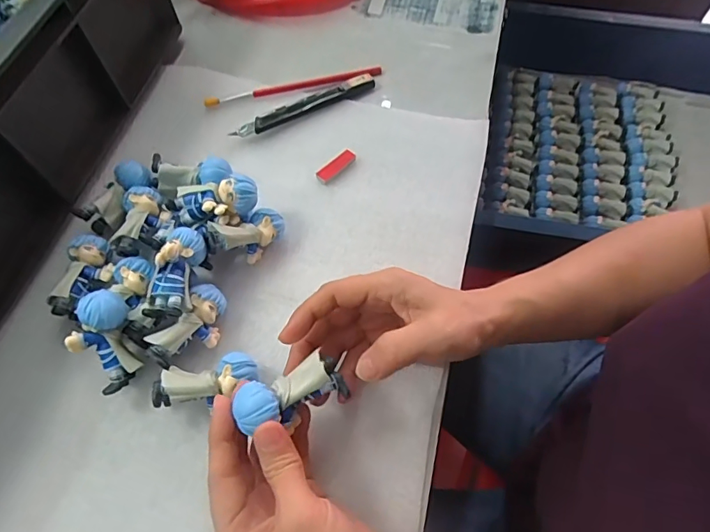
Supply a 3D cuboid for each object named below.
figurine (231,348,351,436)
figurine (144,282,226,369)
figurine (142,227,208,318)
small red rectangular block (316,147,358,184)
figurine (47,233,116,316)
[{"bbox_3d":[-0.036,0.070,0.268,0.062,0.019,0.027,-16,64,-21],"label":"figurine"},{"bbox_3d":[-0.108,0.043,0.327,0.027,0.034,0.061,27,67,13],"label":"figurine"},{"bbox_3d":[-0.117,0.004,0.314,0.024,0.026,0.061,13,77,7],"label":"figurine"},{"bbox_3d":[-0.016,-0.085,0.402,0.013,0.005,0.039,41,71,19],"label":"small red rectangular block"},{"bbox_3d":[-0.190,0.006,0.343,0.033,0.021,0.059,3,64,3],"label":"figurine"}]

